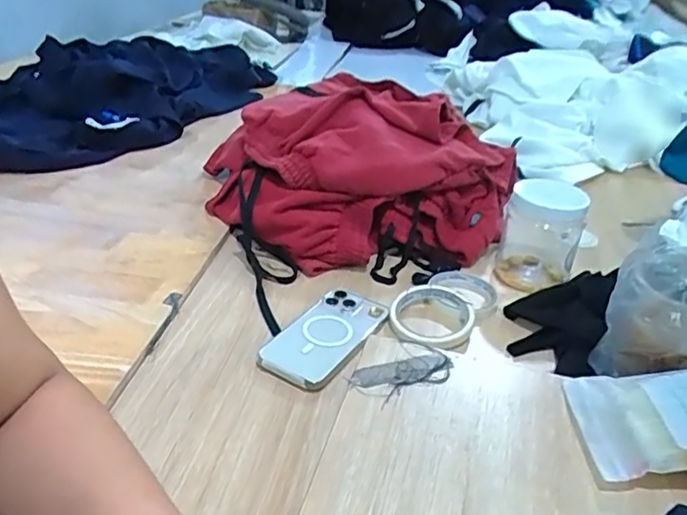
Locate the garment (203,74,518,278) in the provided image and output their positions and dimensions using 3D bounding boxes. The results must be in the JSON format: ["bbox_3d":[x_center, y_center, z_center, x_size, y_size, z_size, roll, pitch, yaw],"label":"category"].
[{"bbox_3d":[0.015,-0.137,0.868,0.374,0.169,0.359,3,31,-2],"label":"garment"}]

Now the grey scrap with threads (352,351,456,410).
[{"bbox_3d":[0.057,0.108,0.549,0.097,0.005,0.045,-14,35,-27],"label":"grey scrap with threads"}]

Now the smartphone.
[{"bbox_3d":[-0.017,0.083,0.647,0.083,0.018,0.162,18,34,22],"label":"smartphone"}]

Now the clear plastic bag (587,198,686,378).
[{"bbox_3d":[0.304,0.041,0.528,0.078,0.175,0.113,-25,41,-39],"label":"clear plastic bag"}]

